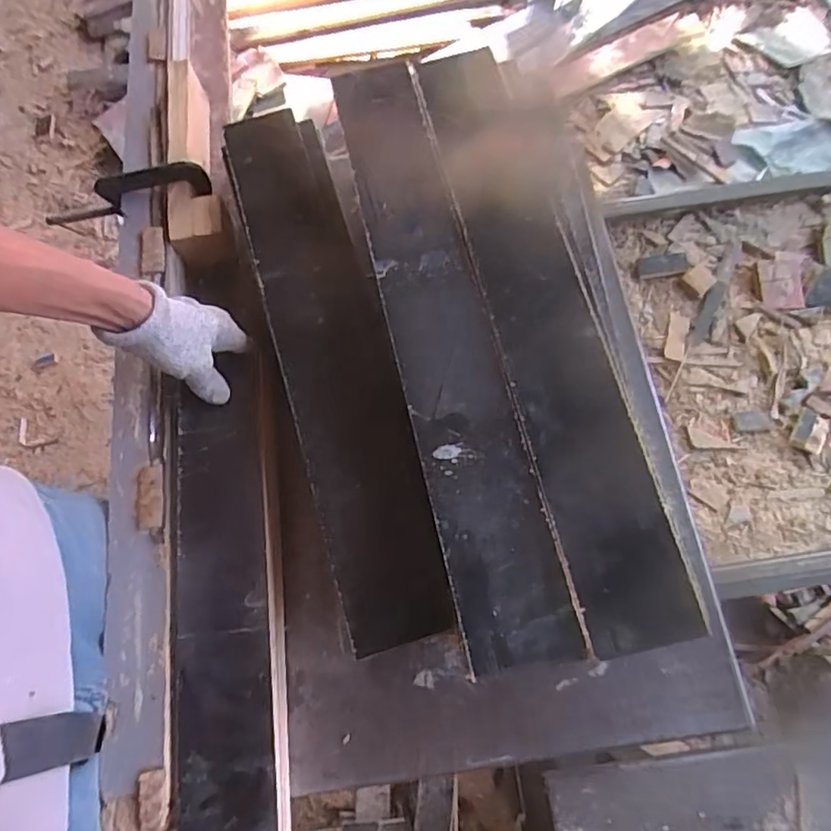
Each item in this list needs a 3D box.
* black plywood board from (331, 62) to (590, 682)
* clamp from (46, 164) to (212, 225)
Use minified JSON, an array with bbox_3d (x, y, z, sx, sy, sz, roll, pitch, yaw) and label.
[{"bbox_3d":[0.017,-0.078,0.484,0.083,0.029,0.560,-12,69,-4],"label":"black plywood board"},{"bbox_3d":[-0.344,-0.260,0.685,0.202,0.043,0.034,-12,68,10],"label":"clamp"}]

